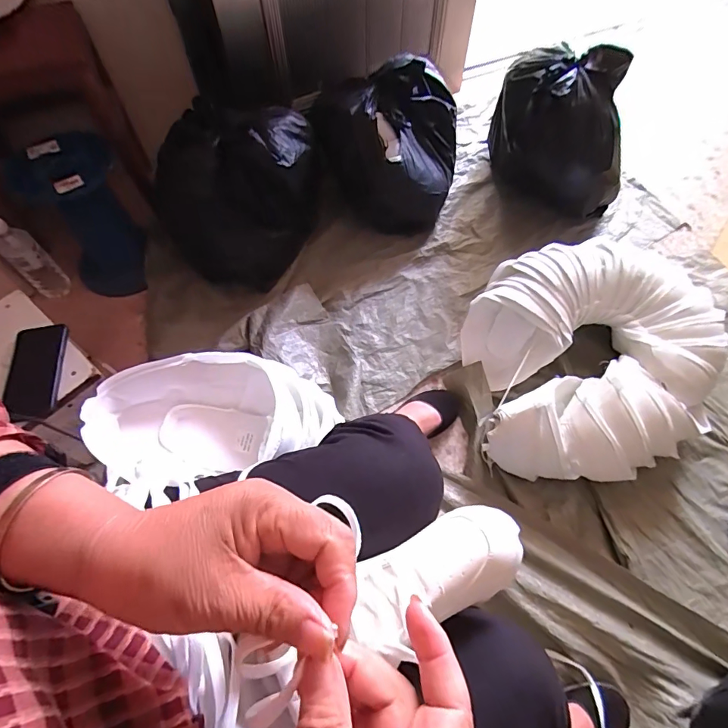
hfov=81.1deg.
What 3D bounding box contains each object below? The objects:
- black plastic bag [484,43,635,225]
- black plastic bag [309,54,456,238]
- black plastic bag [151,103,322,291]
[{"bbox_3d":[0.497,-0.571,1.081,0.346,0.319,0.255,16,63,10],"label":"black plastic bag"},{"bbox_3d":[0.053,-0.527,1.064,0.350,0.289,0.304,6,62,5],"label":"black plastic bag"},{"bbox_3d":[-0.278,-0.370,0.943,0.328,0.316,0.257,3,62,3],"label":"black plastic bag"}]

